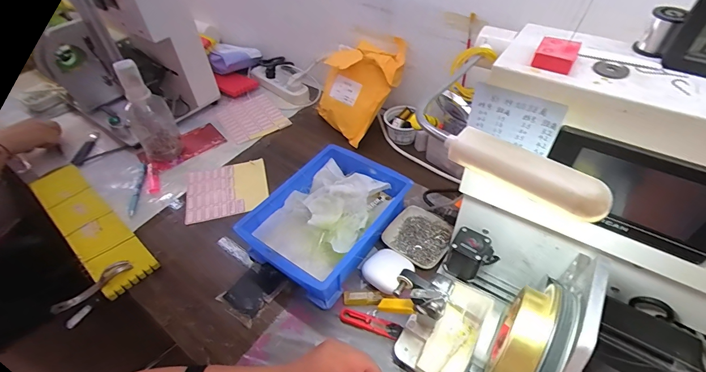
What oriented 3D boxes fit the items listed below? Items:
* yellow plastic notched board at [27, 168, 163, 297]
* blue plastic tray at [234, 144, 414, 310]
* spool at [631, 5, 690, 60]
[{"bbox_3d":[-0.472,0.063,0.628,0.355,0.022,0.079,31,59,28],"label":"yellow plastic notched board"},{"bbox_3d":[-0.038,0.050,0.581,0.183,0.067,0.246,28,54,26],"label":"blue plastic tray"},{"bbox_3d":[0.244,-0.121,0.282,0.022,0.034,0.020,33,56,29],"label":"spool"}]

